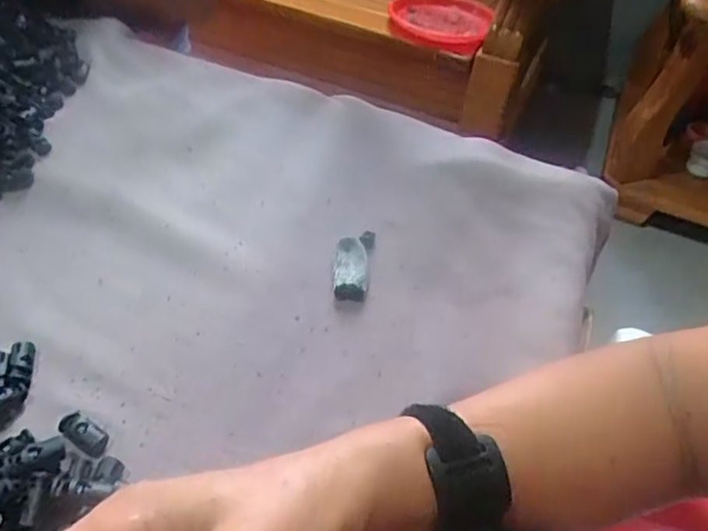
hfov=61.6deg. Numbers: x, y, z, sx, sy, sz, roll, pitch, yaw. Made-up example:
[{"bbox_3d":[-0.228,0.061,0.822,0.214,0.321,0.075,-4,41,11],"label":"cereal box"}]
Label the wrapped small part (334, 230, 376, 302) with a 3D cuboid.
[{"bbox_3d":[-0.001,-0.003,0.442,0.026,0.010,0.072,9,45,1],"label":"wrapped small part"}]

